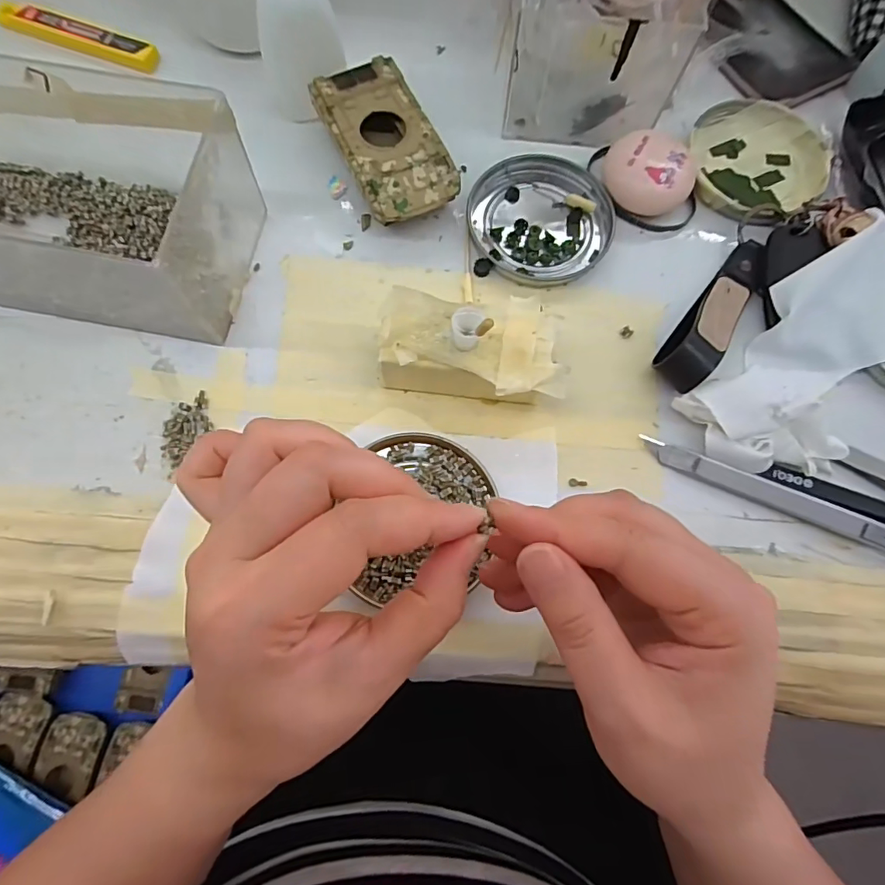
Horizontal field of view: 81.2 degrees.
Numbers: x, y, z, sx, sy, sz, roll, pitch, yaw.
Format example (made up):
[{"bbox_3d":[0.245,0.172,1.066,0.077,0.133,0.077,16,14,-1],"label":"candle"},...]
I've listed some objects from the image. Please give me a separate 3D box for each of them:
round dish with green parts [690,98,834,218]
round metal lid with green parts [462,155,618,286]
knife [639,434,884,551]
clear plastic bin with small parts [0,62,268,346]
[{"bbox_3d":[0.183,-0.163,0.300,0.075,0.013,0.084,12,75,2],"label":"round dish with green parts"},{"bbox_3d":[0.054,-0.125,0.287,0.074,0.009,0.079,0,74,-1],"label":"round metal lid with green parts"},{"bbox_3d":[0.162,0.026,0.243,0.134,0.010,0.010,22,75,5],"label":"knife"},{"bbox_3d":[-0.190,-0.121,0.247,0.182,0.070,0.098,11,74,2],"label":"clear plastic bin with small parts"}]

